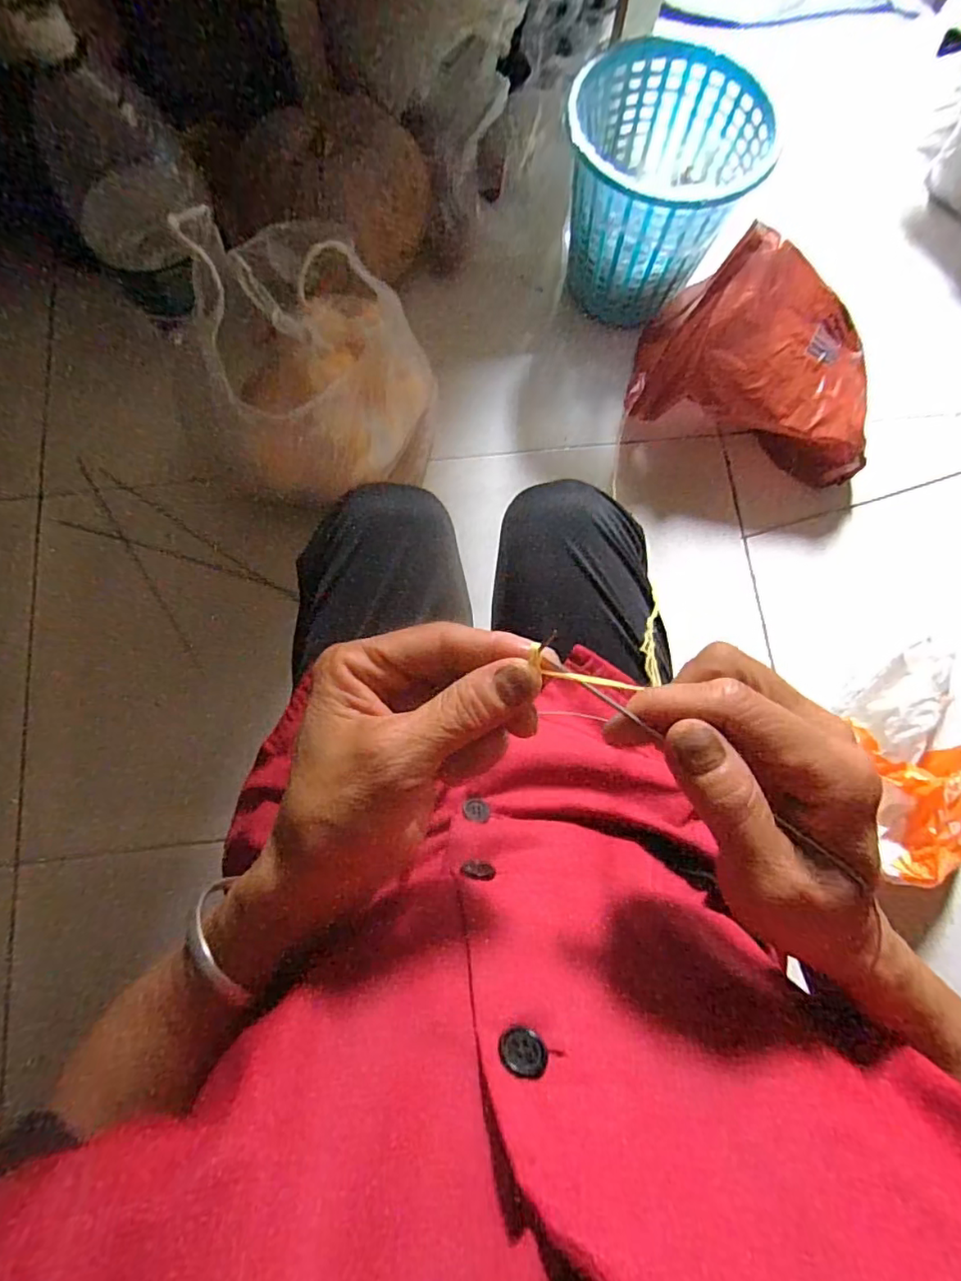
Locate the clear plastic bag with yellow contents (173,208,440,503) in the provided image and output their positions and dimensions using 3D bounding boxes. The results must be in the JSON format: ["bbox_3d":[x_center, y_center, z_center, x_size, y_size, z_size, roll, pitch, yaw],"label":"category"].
[{"bbox_3d":[-0.187,-0.320,0.726,0.239,0.273,0.276,17,77,0],"label":"clear plastic bag with yellow contents"}]

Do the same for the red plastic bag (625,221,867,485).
[{"bbox_3d":[0.399,-0.384,0.797,0.332,0.162,0.228,18,77,0],"label":"red plastic bag"}]

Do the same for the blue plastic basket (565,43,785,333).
[{"bbox_3d":[0.232,-0.619,0.819,0.228,0.227,0.240,1,77,-4],"label":"blue plastic basket"}]

